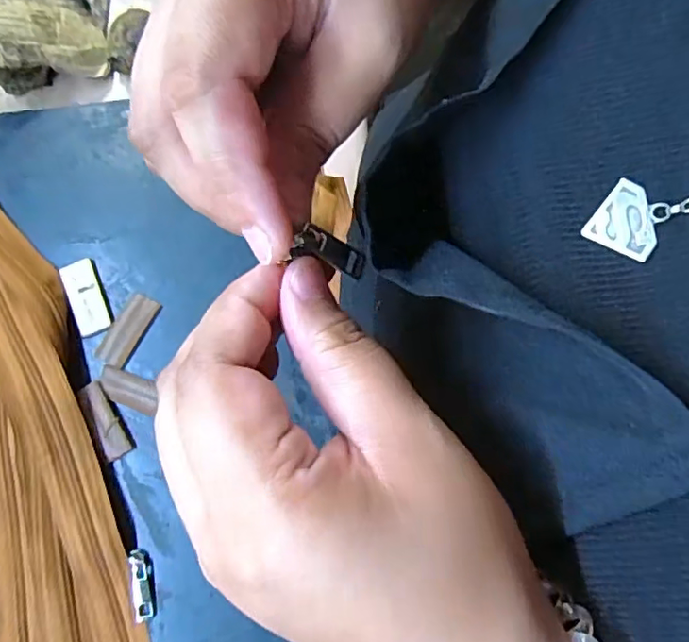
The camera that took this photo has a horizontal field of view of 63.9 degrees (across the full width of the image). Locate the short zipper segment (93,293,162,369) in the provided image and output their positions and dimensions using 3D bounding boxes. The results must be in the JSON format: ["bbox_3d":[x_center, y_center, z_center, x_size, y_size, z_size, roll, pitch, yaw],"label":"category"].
[{"bbox_3d":[-0.142,0.006,0.361,0.020,0.004,0.049,29,80,4],"label":"short zipper segment"}]

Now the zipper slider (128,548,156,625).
[{"bbox_3d":[-0.122,0.160,0.334,0.011,0.006,0.040,-10,80,-3],"label":"zipper slider"}]

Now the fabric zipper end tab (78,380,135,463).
[{"bbox_3d":[-0.151,0.063,0.348,0.017,0.004,0.049,-29,87,-13],"label":"fabric zipper end tab"}]

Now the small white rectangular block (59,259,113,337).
[{"bbox_3d":[-0.170,-0.016,0.363,0.022,0.004,0.049,-20,80,-5],"label":"small white rectangular block"}]

